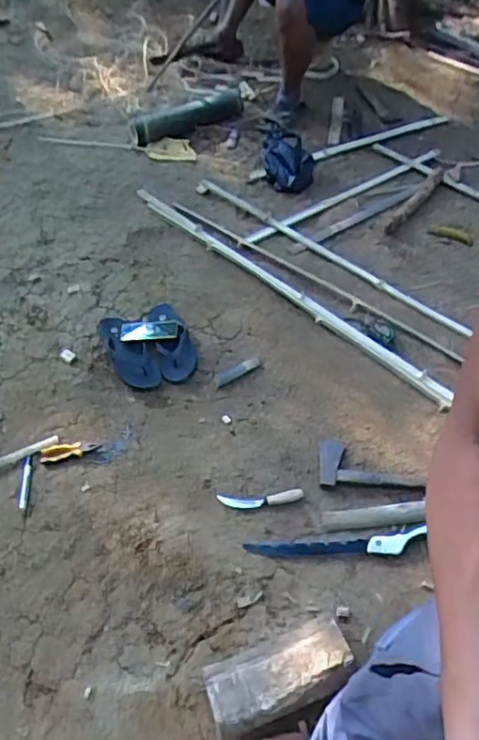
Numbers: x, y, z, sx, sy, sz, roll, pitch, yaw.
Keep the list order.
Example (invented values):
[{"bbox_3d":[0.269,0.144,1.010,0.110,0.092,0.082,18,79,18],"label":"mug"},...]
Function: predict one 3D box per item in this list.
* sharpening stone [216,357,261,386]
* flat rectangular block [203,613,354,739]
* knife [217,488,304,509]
[{"bbox_3d":[-0.006,0.002,1.652,0.135,0.019,0.033,-24,55,-12],"label":"sharpening stone"},{"bbox_3d":[0.075,0.598,1.158,0.277,0.117,0.132,-17,55,-14],"label":"flat rectangular block"},{"bbox_3d":[0.049,0.306,1.404,0.201,0.013,0.042,-3,53,3],"label":"knife"}]

